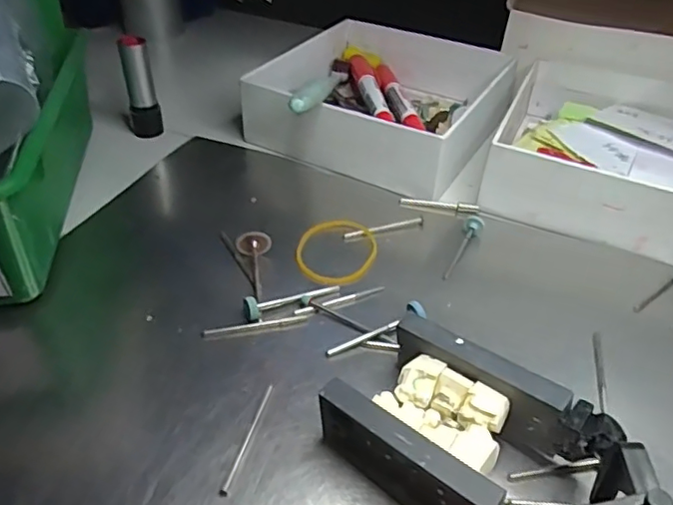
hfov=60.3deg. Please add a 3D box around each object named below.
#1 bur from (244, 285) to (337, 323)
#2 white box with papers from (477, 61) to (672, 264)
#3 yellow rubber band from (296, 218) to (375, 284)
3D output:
[{"bbox_3d":[-0.019,0.020,0.250,0.046,0.008,0.007,-12,46,-27],"label":"bur"},{"bbox_3d":[0.167,-0.061,0.330,0.142,0.038,0.149,17,43,17],"label":"white box with papers"},{"bbox_3d":[0.000,-0.001,0.283,0.037,0.004,0.046,15,42,15],"label":"yellow rubber band"}]

